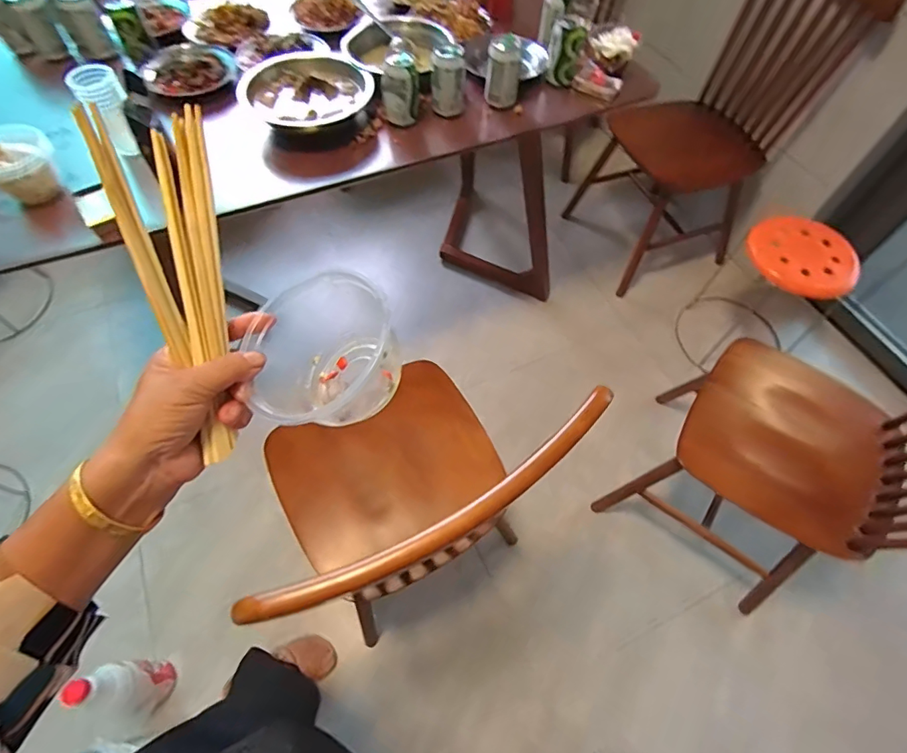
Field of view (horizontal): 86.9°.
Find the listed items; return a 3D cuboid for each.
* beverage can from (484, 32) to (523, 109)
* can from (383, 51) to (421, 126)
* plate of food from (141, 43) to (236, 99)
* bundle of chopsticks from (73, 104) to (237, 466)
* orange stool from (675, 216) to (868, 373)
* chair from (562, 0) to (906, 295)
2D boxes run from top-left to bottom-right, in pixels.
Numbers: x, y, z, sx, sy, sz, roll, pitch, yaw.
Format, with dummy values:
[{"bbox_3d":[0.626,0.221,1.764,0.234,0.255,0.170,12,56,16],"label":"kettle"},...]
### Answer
[{"bbox_3d":[0.100,-0.614,0.964,0.066,0.103,0.068,4,60,-1],"label":"beverage can"},{"bbox_3d":[-0.100,-0.547,0.914,0.067,0.119,0.054,2,60,-2],"label":"can"},{"bbox_3d":[-0.558,-0.655,1.005,0.205,0.050,0.156,26,62,11],"label":"plate of food"},{"bbox_3d":[-0.179,-0.056,0.315,0.047,0.049,0.223,-6,102,-6],"label":"bundle of chopsticks"},{"bbox_3d":[0.909,-0.254,1.459,0.332,0.409,0.328,1,61,-2],"label":"orange stool"},{"bbox_3d":[0.760,-0.767,1.467,0.463,0.773,0.446,-18,63,-13],"label":"chair"}]

